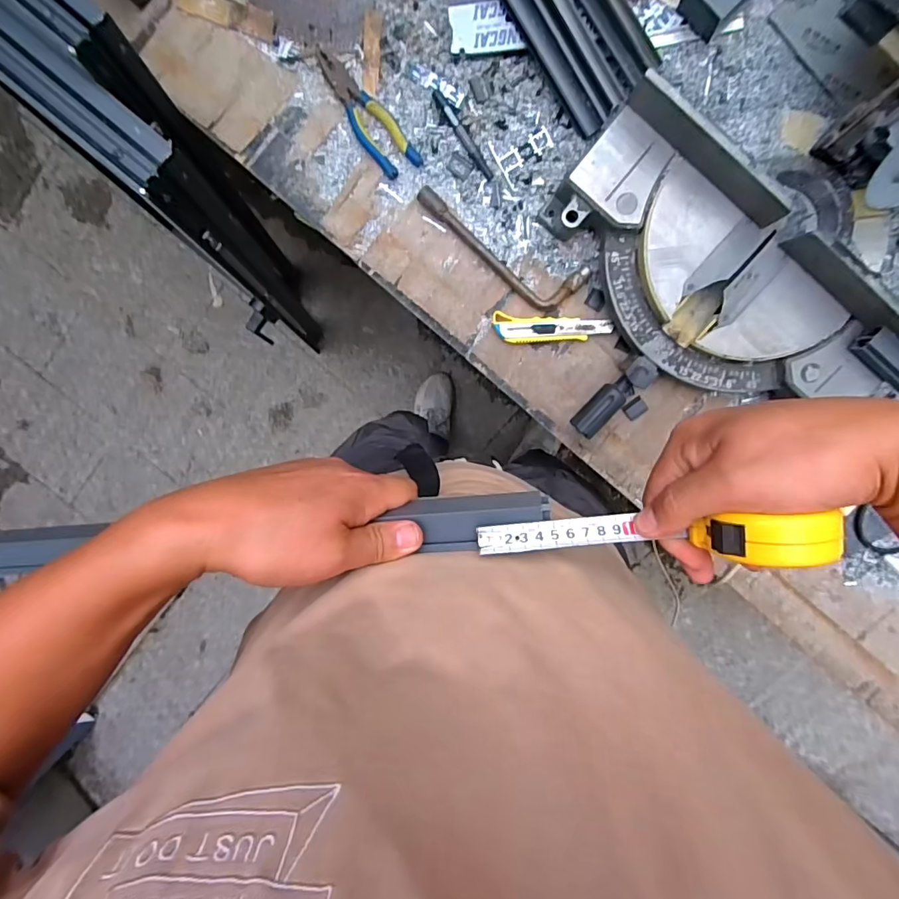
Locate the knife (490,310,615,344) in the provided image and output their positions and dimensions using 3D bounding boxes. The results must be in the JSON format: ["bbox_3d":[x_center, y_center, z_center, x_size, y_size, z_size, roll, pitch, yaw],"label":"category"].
[{"bbox_3d":[0.147,-0.172,0.700,0.165,0.020,0.039,2,102,3],"label":"knife"}]

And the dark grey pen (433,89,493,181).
[{"bbox_3d":[0.020,-0.430,0.668,0.014,0.007,0.133,-34,97,9],"label":"dark grey pen"}]

